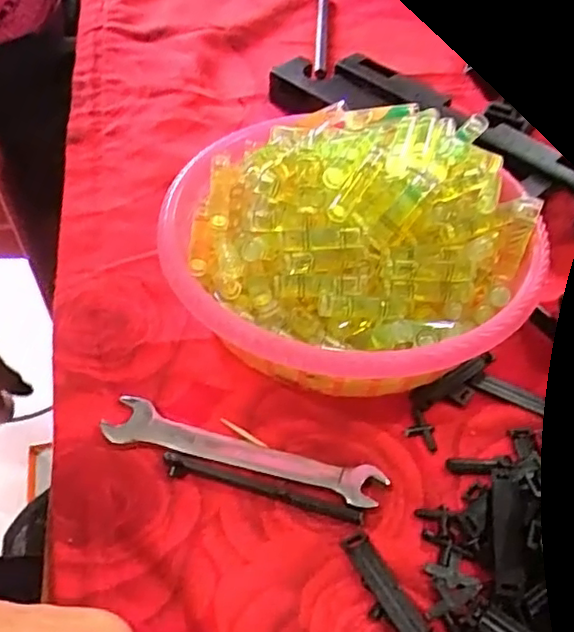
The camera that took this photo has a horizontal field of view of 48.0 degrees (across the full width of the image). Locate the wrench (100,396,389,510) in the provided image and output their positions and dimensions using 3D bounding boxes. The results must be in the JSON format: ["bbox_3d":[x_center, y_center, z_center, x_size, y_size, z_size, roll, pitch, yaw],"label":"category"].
[{"bbox_3d":[-0.018,0.055,0.264,0.115,0.004,0.020,13,50,9],"label":"wrench"}]

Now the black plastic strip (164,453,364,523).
[{"bbox_3d":[-0.010,0.068,0.256,0.080,0.005,0.008,12,50,8],"label":"black plastic strip"}]

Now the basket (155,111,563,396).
[{"bbox_3d":[0.026,-0.032,0.304,0.166,0.059,0.168,-26,55,-22],"label":"basket"}]

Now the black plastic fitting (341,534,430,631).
[{"bbox_3d":[0.035,0.100,0.230,0.014,0.004,0.048,-21,53,-19],"label":"black plastic fitting"}]

